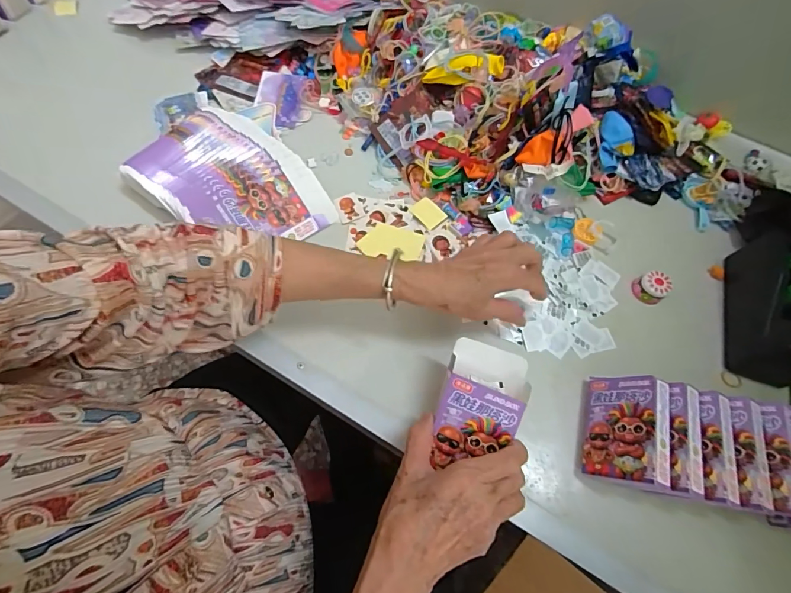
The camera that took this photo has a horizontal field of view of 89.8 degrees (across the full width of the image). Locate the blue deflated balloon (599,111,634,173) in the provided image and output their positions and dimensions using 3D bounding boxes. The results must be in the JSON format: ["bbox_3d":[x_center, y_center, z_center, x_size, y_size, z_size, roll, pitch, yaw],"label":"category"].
[{"bbox_3d":[0.279,-0.199,0.505,0.036,0.017,0.083,11,86,3],"label":"blue deflated balloon"}]

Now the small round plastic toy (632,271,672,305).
[{"bbox_3d":[0.291,-0.010,0.449,0.029,0.025,0.033,-21,69,-10],"label":"small round plastic toy"}]

